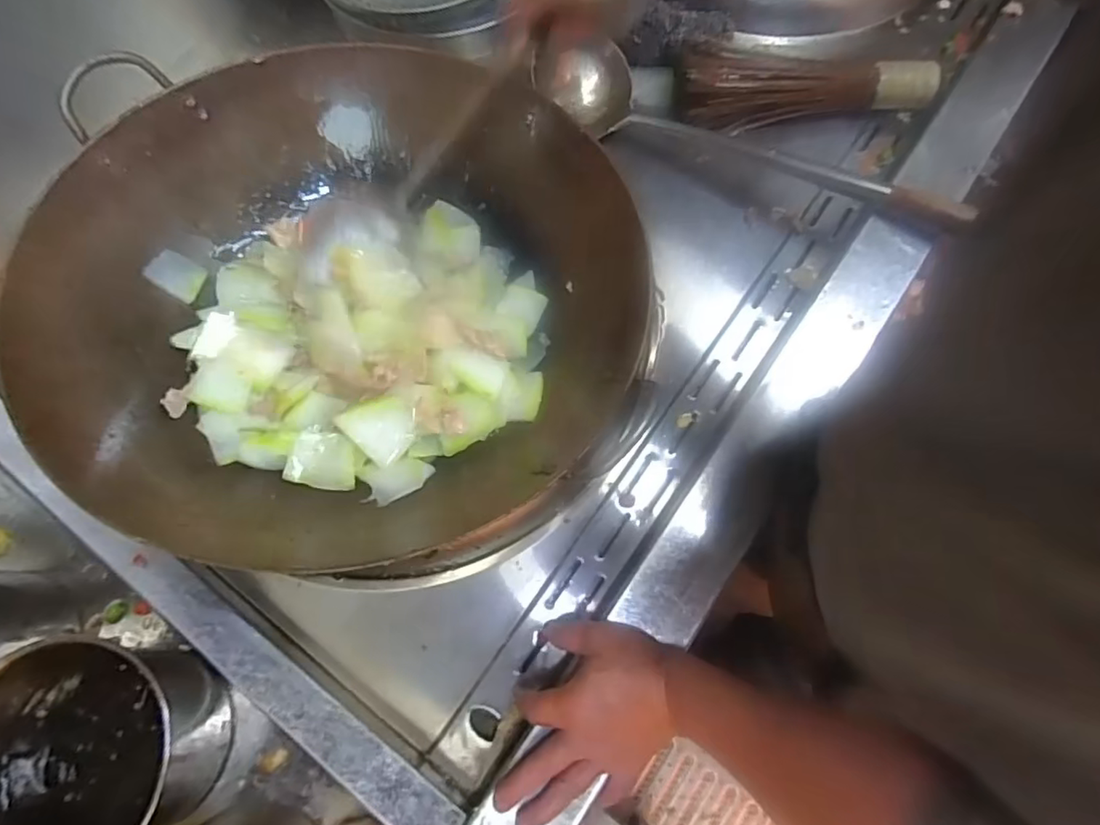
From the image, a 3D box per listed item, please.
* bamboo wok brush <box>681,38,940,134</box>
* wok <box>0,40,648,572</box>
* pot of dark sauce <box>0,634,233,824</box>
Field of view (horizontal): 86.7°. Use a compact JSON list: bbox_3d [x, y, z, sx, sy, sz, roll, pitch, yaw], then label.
[{"bbox_3d":[0.281,-0.366,0.650,0.271,0.043,0.091,4,72,3],"label":"bamboo wok brush"},{"bbox_3d":[-0.169,-0.119,0.513,0.456,0.141,0.444,-20,73,-5],"label":"wok"},{"bbox_3d":[-0.331,0.247,0.417,0.148,0.107,0.146,0,72,1],"label":"pot of dark sauce"}]

